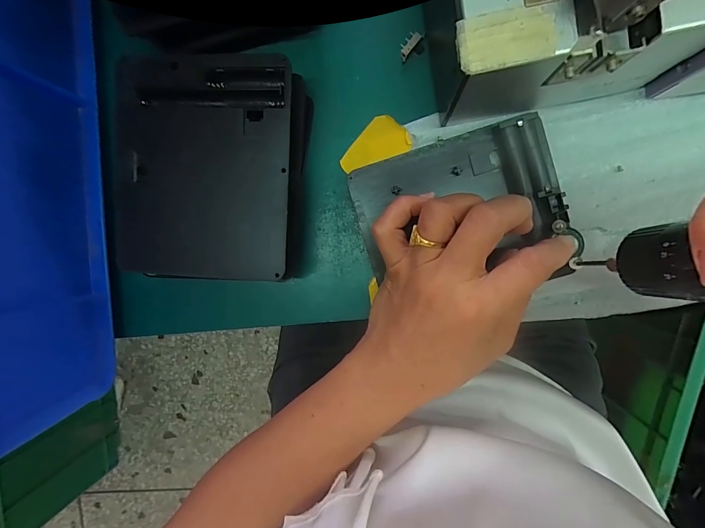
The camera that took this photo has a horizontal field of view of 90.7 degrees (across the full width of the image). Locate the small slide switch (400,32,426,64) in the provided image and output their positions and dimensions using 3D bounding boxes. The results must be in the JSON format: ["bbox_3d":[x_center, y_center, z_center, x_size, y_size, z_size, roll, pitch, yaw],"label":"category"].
[{"bbox_3d":[0.039,-0.148,0.236,0.009,0.005,0.022,40,97,2],"label":"small slide switch"}]

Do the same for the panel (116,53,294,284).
[{"bbox_3d":[-0.094,-0.061,0.215,0.110,0.011,0.136,6,94,5],"label":"panel"}]

